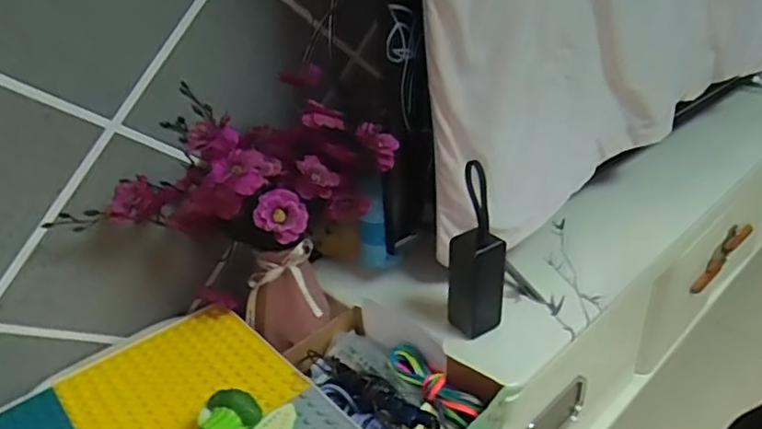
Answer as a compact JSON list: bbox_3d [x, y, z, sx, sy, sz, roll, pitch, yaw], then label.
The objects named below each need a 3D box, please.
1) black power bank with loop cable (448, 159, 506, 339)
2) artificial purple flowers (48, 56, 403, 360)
[{"bbox_3d":[0.120,0.050,0.760,0.070,0.201,0.046,2,28,8],"label":"black power bank with loop cable"},{"bbox_3d":[-0.155,0.003,0.731,0.329,0.310,0.177,-1,28,3],"label":"artificial purple flowers"}]

